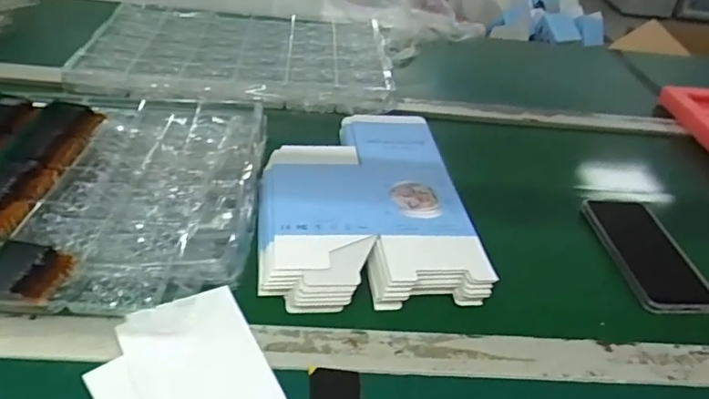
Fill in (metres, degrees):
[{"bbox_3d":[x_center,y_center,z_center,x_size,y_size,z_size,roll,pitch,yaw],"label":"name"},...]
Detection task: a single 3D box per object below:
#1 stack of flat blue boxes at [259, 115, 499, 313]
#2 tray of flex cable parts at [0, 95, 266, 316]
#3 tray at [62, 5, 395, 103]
[{"bbox_3d":[0.007,-0.009,0.593,0.213,0.024,0.301,0,37,-10],"label":"stack of flat blue boxes"},{"bbox_3d":[-0.334,-0.038,0.534,0.463,0.029,0.356,4,37,-4],"label":"tray of flex cable parts"},{"bbox_3d":[-0.166,-0.236,0.831,0.432,0.022,0.314,4,37,-5],"label":"tray"}]

